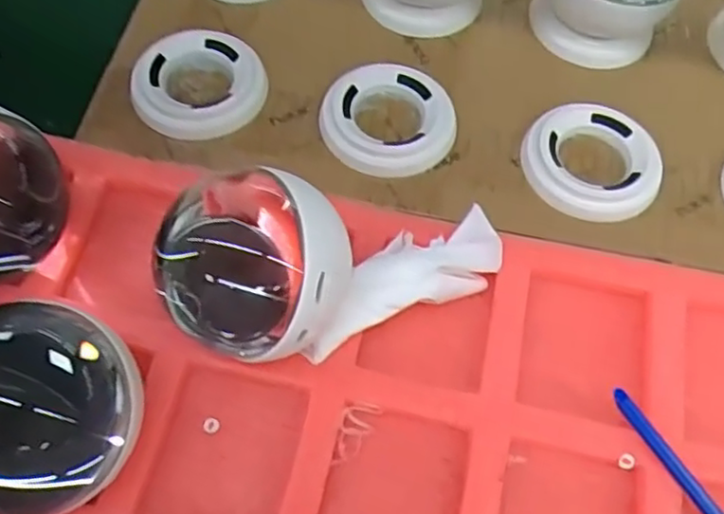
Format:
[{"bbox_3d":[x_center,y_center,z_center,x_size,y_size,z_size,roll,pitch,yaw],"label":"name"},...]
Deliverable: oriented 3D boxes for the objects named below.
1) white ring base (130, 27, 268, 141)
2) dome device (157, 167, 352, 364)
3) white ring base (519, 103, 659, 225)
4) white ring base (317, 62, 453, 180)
[{"bbox_3d":[-0.088,-0.096,0.373,0.070,0.011,0.071,1,63,-1],"label":"white ring base"},{"bbox_3d":[-0.041,0.010,0.278,0.064,0.071,0.064,1,63,-1],"label":"dome device"},{"bbox_3d":[0.121,-0.050,0.361,0.071,0.011,0.070,1,63,-1],"label":"white ring base"},{"bbox_3d":[0.014,-0.076,0.368,0.071,0.012,0.070,1,63,-1],"label":"white ring base"}]

